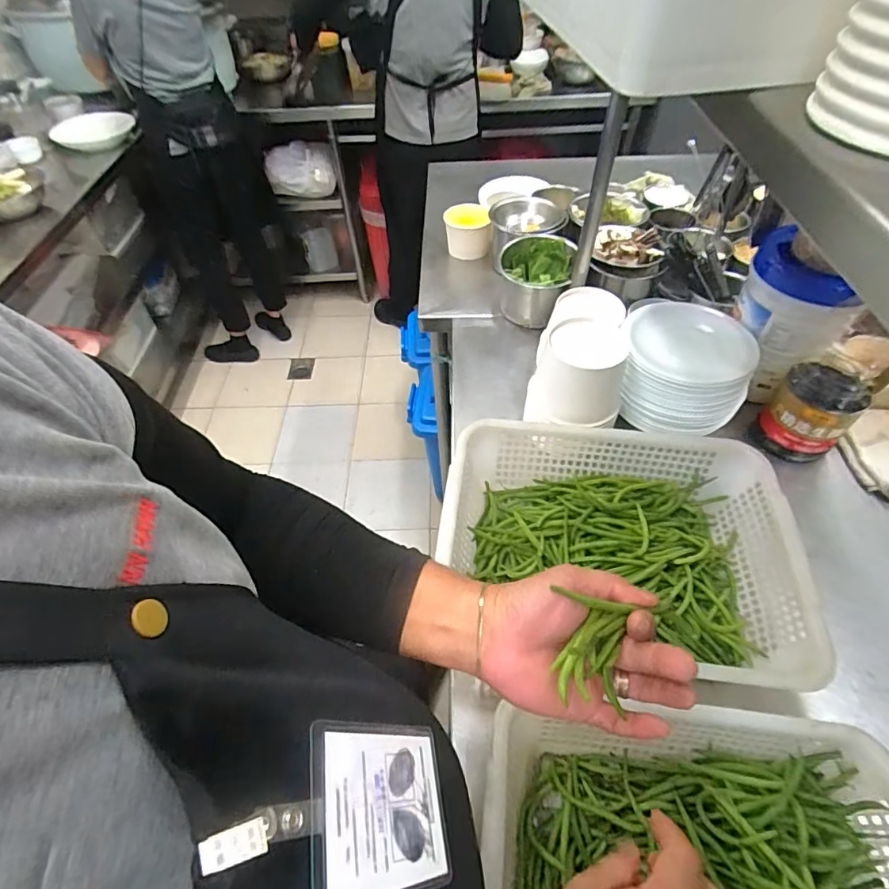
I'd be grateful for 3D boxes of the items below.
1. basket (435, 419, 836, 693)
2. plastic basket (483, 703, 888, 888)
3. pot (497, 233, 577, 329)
[{"bbox_3d":[0.195,0.124,0.594,0.383,0.097,0.287,5,52,6],"label":"basket"},{"bbox_3d":[0.200,0.366,0.404,0.341,0.094,0.256,4,51,5],"label":"plastic basket"},{"bbox_3d":[0.169,-0.310,0.953,0.134,0.117,0.154,11,52,11],"label":"pot"}]

